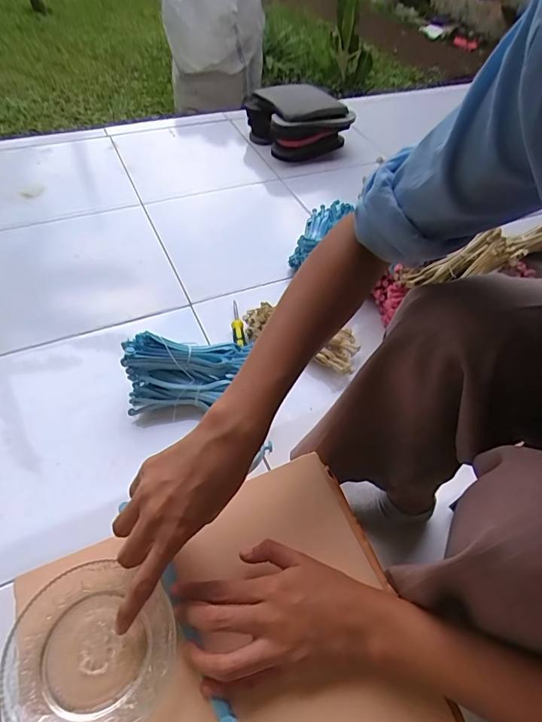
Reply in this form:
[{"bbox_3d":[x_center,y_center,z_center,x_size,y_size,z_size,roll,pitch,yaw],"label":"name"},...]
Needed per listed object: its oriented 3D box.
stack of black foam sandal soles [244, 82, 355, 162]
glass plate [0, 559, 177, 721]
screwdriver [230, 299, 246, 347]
[{"bbox_3d":[0.094,-0.734,1.280,0.258,0.168,0.197,-18,56,-18],"label":"stack of black foam sandal soles"},{"bbox_3d":[-0.130,0.211,0.305,0.112,0.017,0.109,2,52,-3],"label":"glass plate"},{"bbox_3d":[-0.067,-0.072,0.842,0.024,0.027,0.154,-4,37,-8],"label":"screwdriver"}]

